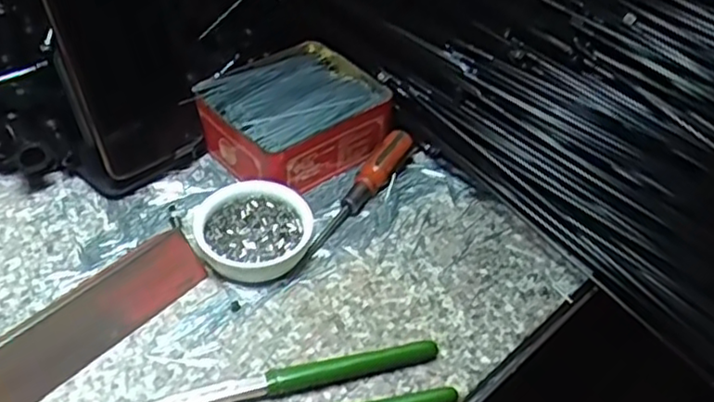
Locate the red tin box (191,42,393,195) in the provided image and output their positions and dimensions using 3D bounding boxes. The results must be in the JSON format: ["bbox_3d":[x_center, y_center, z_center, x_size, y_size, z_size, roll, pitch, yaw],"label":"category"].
[{"bbox_3d":[-0.047,-0.065,0.517,0.125,0.038,0.111,-32,55,-33],"label":"red tin box"}]

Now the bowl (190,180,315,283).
[{"bbox_3d":[-0.067,0.019,0.444,0.072,0.026,0.065,-8,45,-14],"label":"bowl"}]

